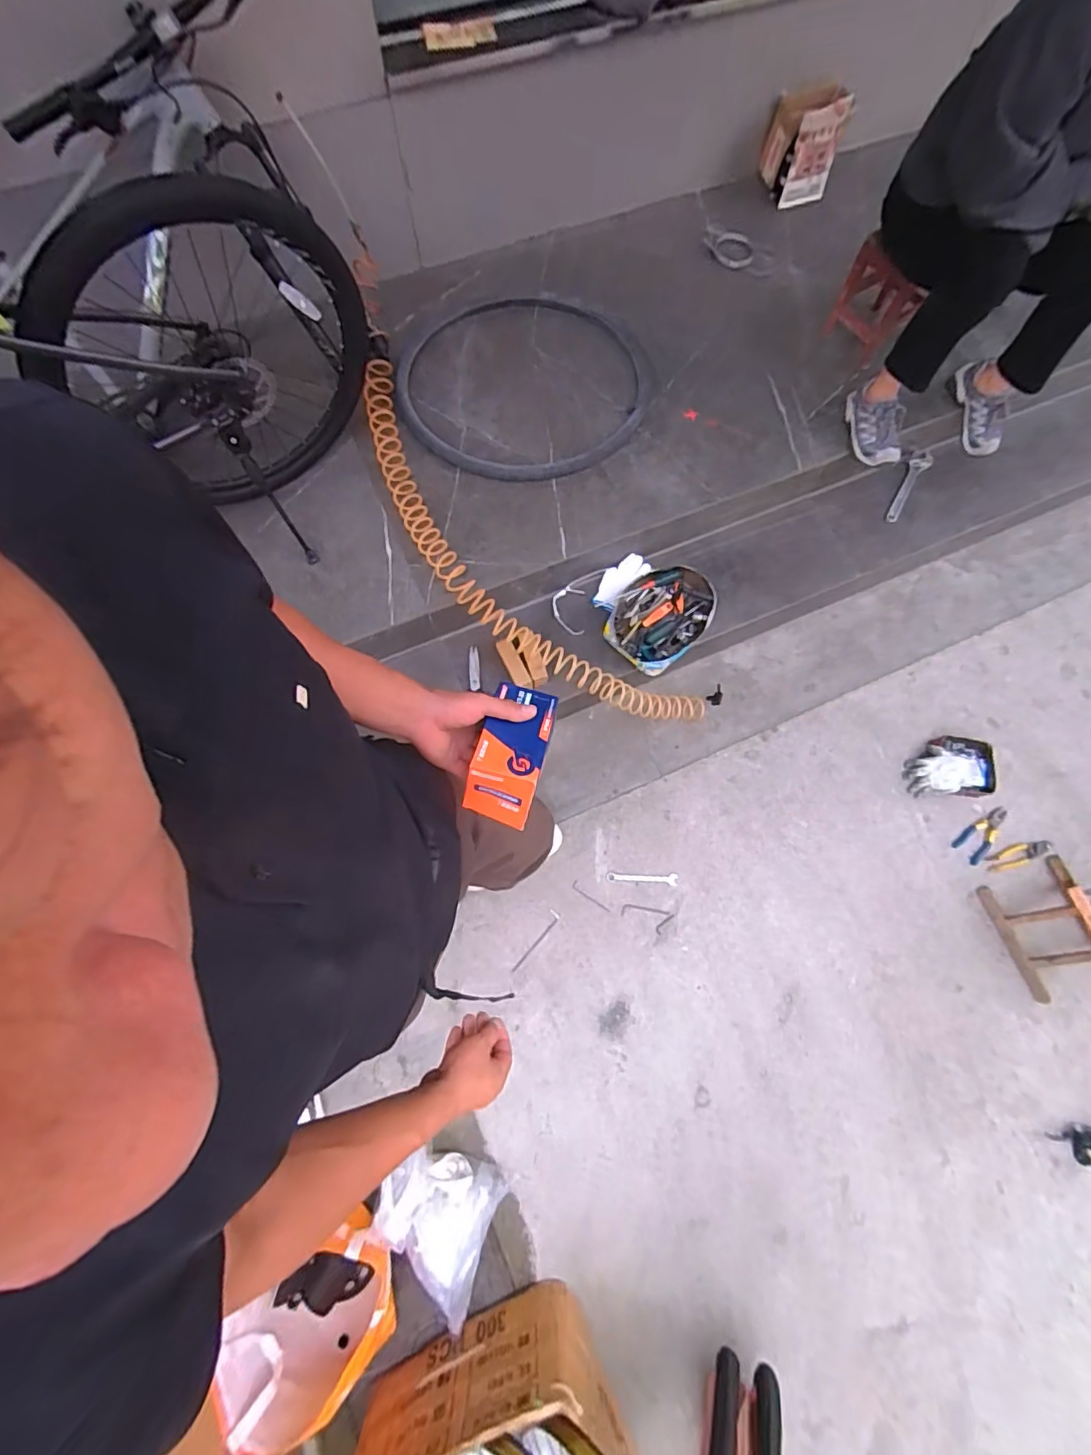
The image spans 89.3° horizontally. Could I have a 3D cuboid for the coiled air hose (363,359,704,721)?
[{"bbox_3d":[-0.109,-0.421,1.504,1.332,0.112,0.405,45,53,-3],"label":"coiled air hose"}]

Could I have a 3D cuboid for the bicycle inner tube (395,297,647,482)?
[{"bbox_3d":[-0.068,-0.994,1.585,0.709,0.051,0.640,7,73,-1],"label":"bicycle inner tube"}]

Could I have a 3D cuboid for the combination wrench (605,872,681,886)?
[{"bbox_3d":[0.262,0.409,1.499,0.192,0.009,0.031,3,75,3],"label":"combination wrench"}]

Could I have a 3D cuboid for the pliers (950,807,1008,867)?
[{"bbox_3d":[1.208,0.291,1.519,0.174,0.014,0.085,-43,77,-9],"label":"pliers"}]

